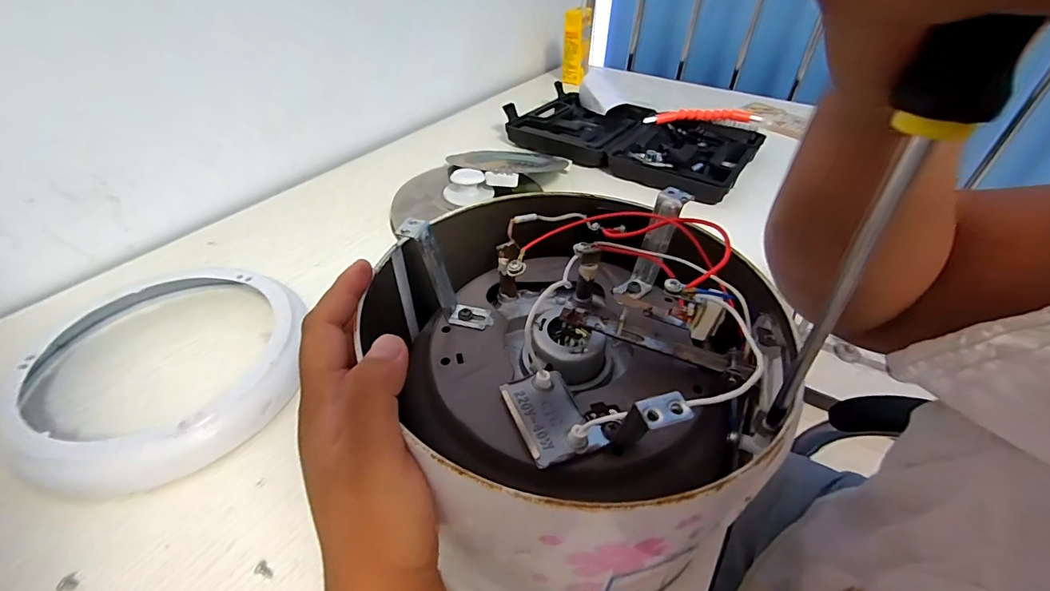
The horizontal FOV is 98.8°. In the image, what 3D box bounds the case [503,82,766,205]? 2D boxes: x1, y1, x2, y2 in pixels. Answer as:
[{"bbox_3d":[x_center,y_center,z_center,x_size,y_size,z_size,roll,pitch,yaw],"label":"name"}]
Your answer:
[{"bbox_3d":[0.156,-0.241,0.678,0.344,0.031,0.211,27,46,25],"label":"case"}]

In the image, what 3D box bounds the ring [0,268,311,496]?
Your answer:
[{"bbox_3d":[-0.269,0.051,0.345,0.184,0.033,0.192,0,42,0],"label":"ring"}]

